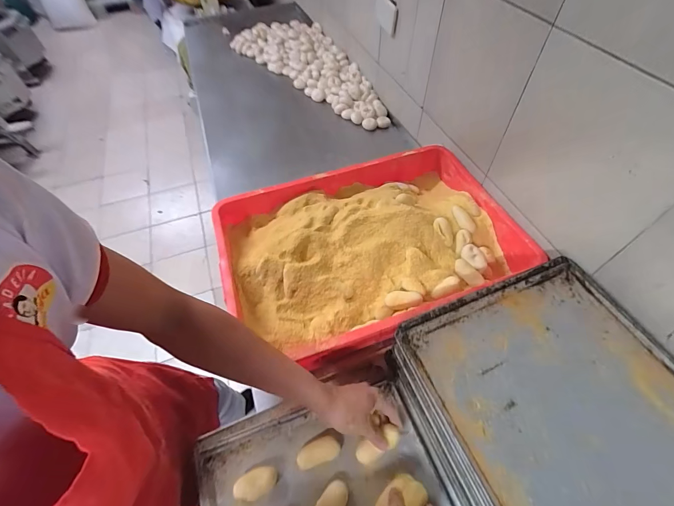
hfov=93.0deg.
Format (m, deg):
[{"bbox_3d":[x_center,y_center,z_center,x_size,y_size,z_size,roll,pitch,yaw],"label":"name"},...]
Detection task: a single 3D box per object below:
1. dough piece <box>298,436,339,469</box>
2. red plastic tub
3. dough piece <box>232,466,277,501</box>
[{"bbox_3d":[-0.029,0.311,0.497,0.067,0.016,0.030,-18,55,-12],"label":"dough piece"},{"bbox_3d":[0.063,-0.019,0.702,0.585,0.111,0.415,-17,55,-11],"label":"red plastic tub"},{"bbox_3d":[-0.122,0.345,0.477,0.062,0.014,0.034,-17,55,-11],"label":"dough piece"}]

